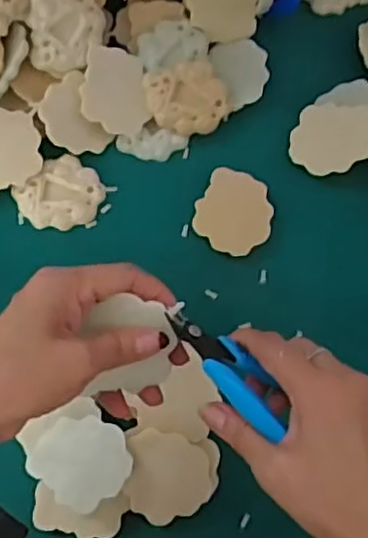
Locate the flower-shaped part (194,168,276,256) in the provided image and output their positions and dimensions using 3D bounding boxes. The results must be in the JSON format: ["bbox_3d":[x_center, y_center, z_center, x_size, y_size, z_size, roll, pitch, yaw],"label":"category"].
[{"bbox_3d":[0.039,-0.043,0.511,0.056,0.009,0.062,18,75,2],"label":"flower-shaped part"}]

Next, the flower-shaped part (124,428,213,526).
[{"bbox_3d":[-0.010,0.139,0.450,0.055,0.004,0.059,3,86,0],"label":"flower-shaped part"}]

